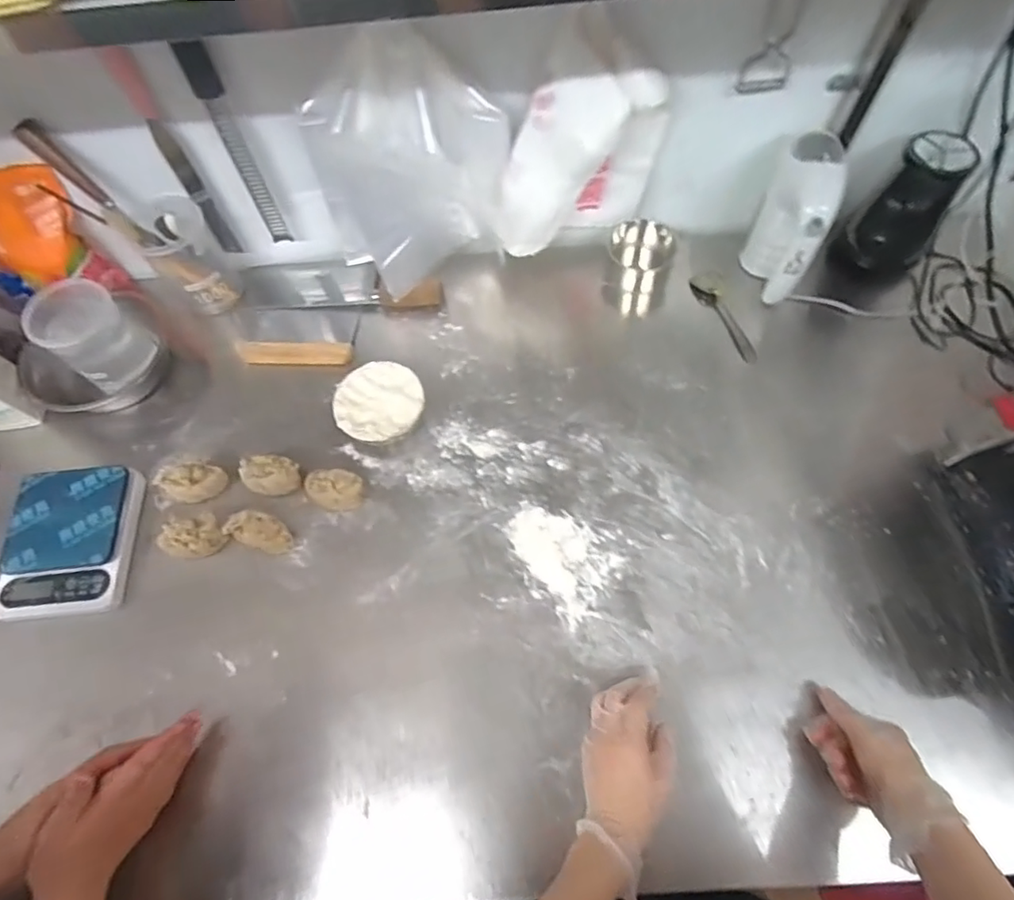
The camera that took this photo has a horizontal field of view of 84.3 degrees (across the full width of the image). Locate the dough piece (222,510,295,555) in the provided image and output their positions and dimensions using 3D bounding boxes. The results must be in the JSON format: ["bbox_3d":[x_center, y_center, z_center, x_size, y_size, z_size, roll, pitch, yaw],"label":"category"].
[{"bbox_3d":[-0.285,0.097,0.655,0.064,0.050,0.037,20,68,12],"label":"dough piece"}]

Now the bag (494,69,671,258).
[{"bbox_3d":[0.090,-0.356,0.701,0.210,0.221,0.056,-9,64,-1],"label":"bag"}]

